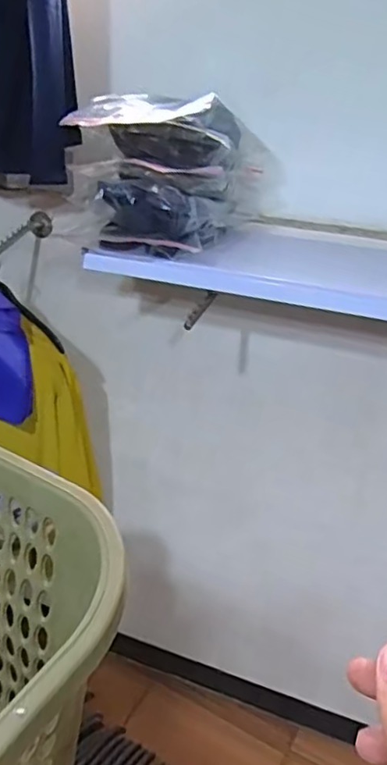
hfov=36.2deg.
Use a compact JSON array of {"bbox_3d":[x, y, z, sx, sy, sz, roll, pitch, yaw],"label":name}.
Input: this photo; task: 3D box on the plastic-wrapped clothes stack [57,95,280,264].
[{"bbox_3d":[-0.023,-0.435,1.206,0.266,0.253,0.396,17,31,22],"label":"plastic-wrapped clothes stack"}]

